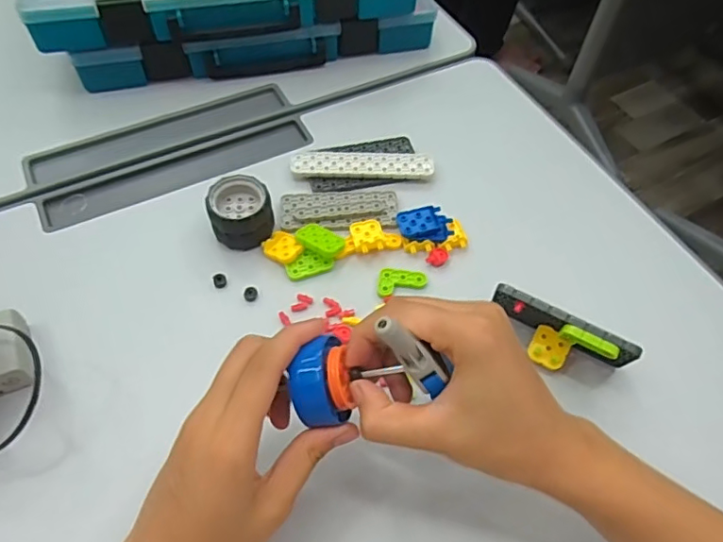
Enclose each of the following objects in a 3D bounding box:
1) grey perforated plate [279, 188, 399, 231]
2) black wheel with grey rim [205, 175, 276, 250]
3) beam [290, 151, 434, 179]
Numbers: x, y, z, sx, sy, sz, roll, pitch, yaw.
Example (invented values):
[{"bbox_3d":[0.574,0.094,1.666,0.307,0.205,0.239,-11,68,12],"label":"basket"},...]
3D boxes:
[{"bbox_3d":[-0.018,-0.053,0.467,0.097,0.004,0.044,-2,56,-5],"label":"grey perforated plate"},{"bbox_3d":[-0.096,-0.046,0.445,0.049,0.038,0.049,2,56,-2],"label":"black wheel with grey rim"},{"bbox_3d":[0.001,-0.095,0.492,0.123,0.010,0.030,4,56,-1],"label":"beam"}]

